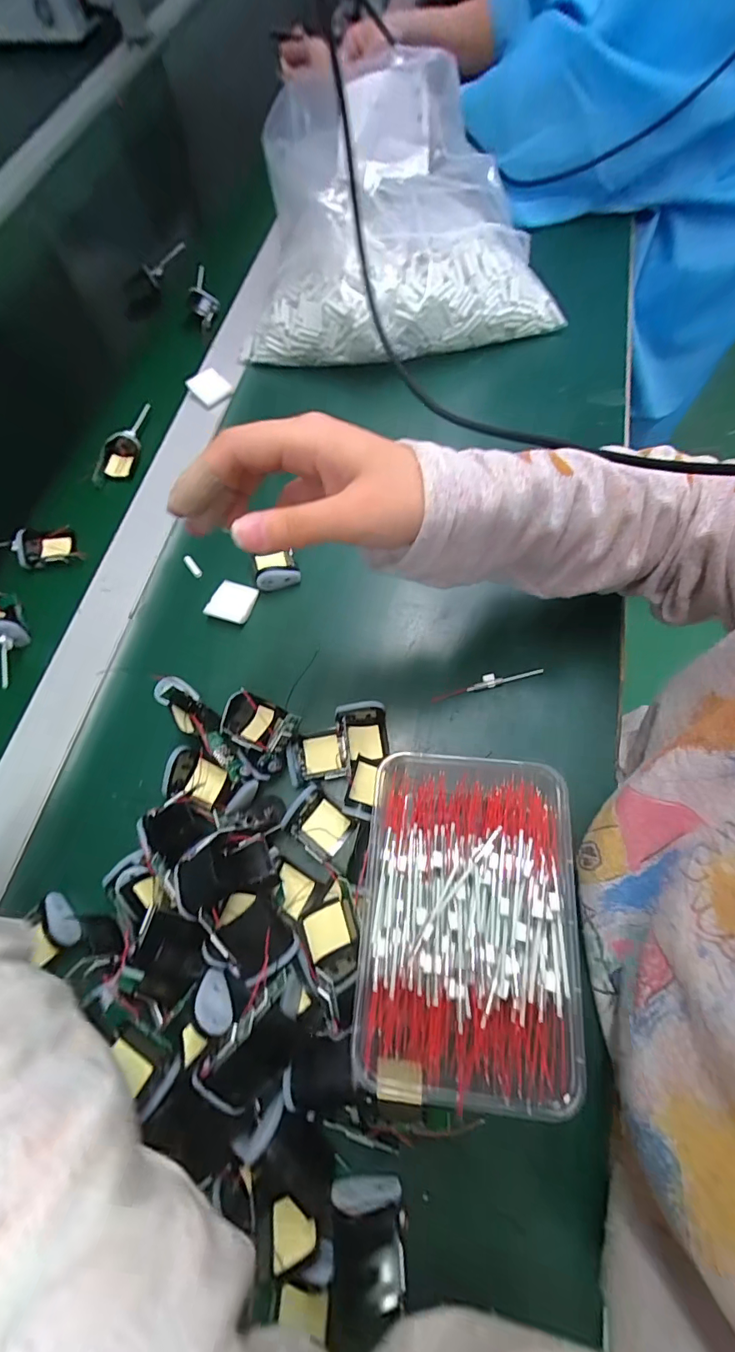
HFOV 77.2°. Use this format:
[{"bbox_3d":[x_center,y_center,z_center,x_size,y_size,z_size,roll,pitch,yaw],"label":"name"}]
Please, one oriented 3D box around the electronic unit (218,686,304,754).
[{"bbox_3d":[-0.077,0.034,0.324,0.064,0.016,0.034,13,66,40],"label":"electronic unit"}]

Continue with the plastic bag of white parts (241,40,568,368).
[{"bbox_3d":[0.035,-0.427,0.434,0.305,0.161,0.176,1,69,3],"label":"plastic bag of white parts"}]

